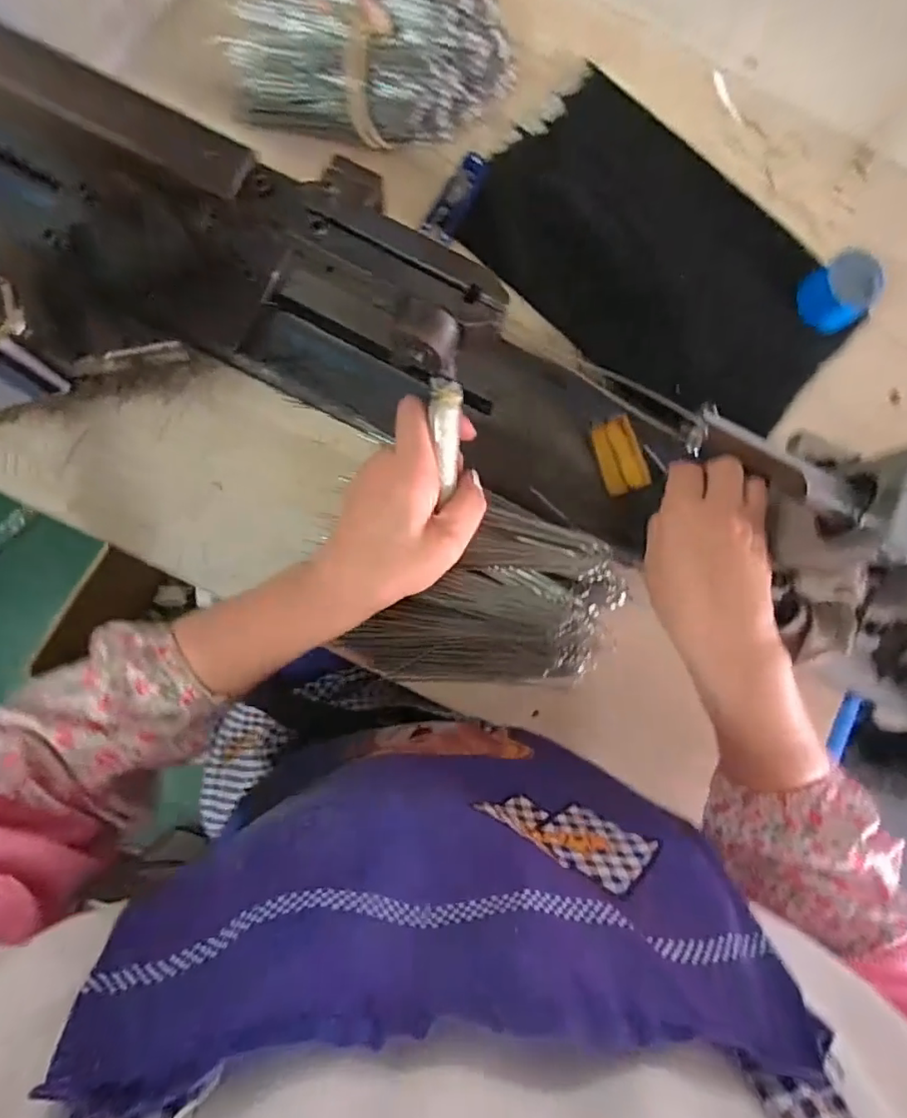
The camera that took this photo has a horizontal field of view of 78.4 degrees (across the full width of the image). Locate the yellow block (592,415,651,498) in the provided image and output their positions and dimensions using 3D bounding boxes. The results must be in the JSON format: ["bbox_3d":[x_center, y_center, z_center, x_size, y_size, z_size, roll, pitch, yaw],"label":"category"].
[{"bbox_3d":[0.120,-0.074,0.398,0.030,0.007,0.052,-16,86,-7],"label":"yellow block"}]

